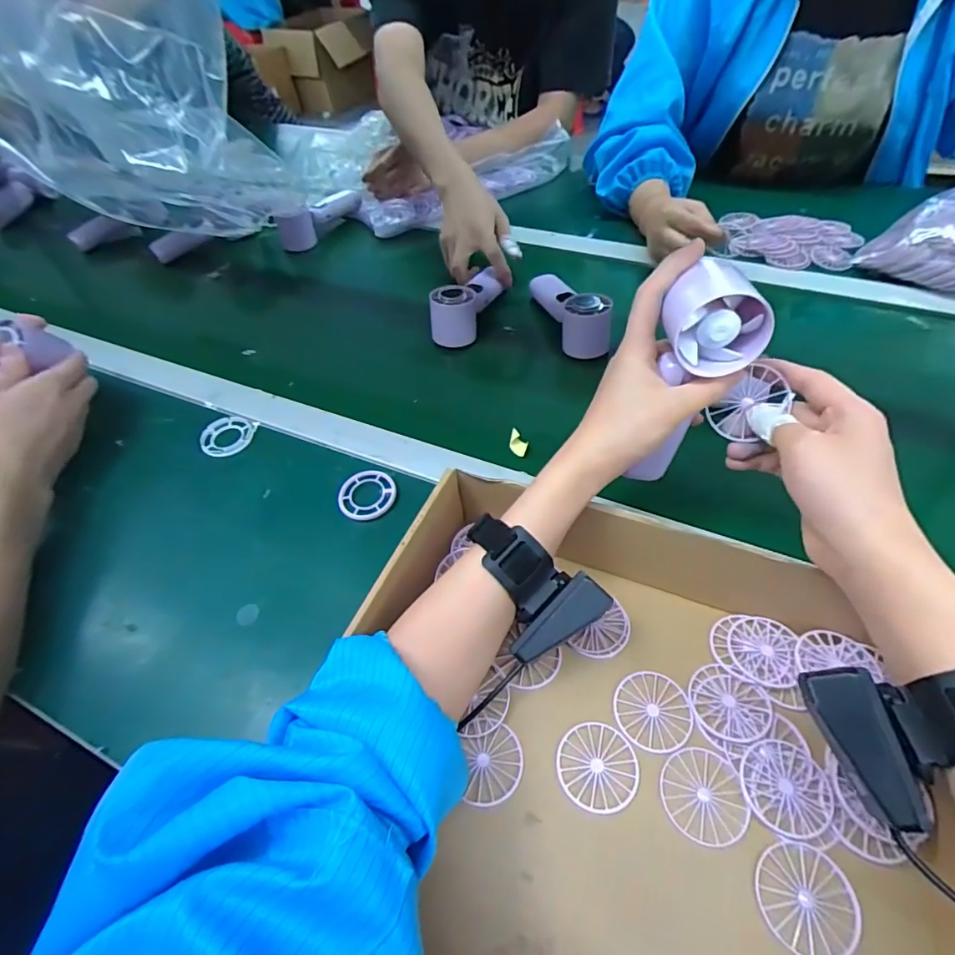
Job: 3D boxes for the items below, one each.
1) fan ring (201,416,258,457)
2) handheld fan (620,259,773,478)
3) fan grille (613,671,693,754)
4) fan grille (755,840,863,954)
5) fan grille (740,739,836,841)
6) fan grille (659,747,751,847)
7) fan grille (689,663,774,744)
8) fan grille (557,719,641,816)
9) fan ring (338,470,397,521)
[{"bbox_3d":[-0.261,-0.046,0.536,0.049,0.008,0.056,0,51,-6],"label":"fan ring"},{"bbox_3d":[0.146,-0.060,0.349,0.061,0.151,0.050,26,42,23],"label":"handheld fan"},{"bbox_3d":[0.118,0.156,0.341,0.048,0.004,0.049,-2,51,3],"label":"fan grille"},{"bbox_3d":[0.179,0.231,0.277,0.051,0.011,0.050,14,54,15],"label":"fan grille"},{"bbox_3d":[0.186,0.187,0.305,0.049,0.004,0.049,14,54,15],"label":"fan grille"},{"bbox_3d":[0.138,0.193,0.309,0.048,0.004,0.049,-2,51,3],"label":"fan grille"},{"bbox_3d":[0.167,0.149,0.336,0.049,0.004,0.046,-2,51,3],"label":"fan grille"},{"bbox_3d":[0.076,0.183,0.322,0.049,0.004,0.049,9,53,12],"label":"fan grille"},{"bbox_3d":[-0.101,0.016,0.463,0.048,0.010,0.050,0,62,0],"label":"fan ring"}]

